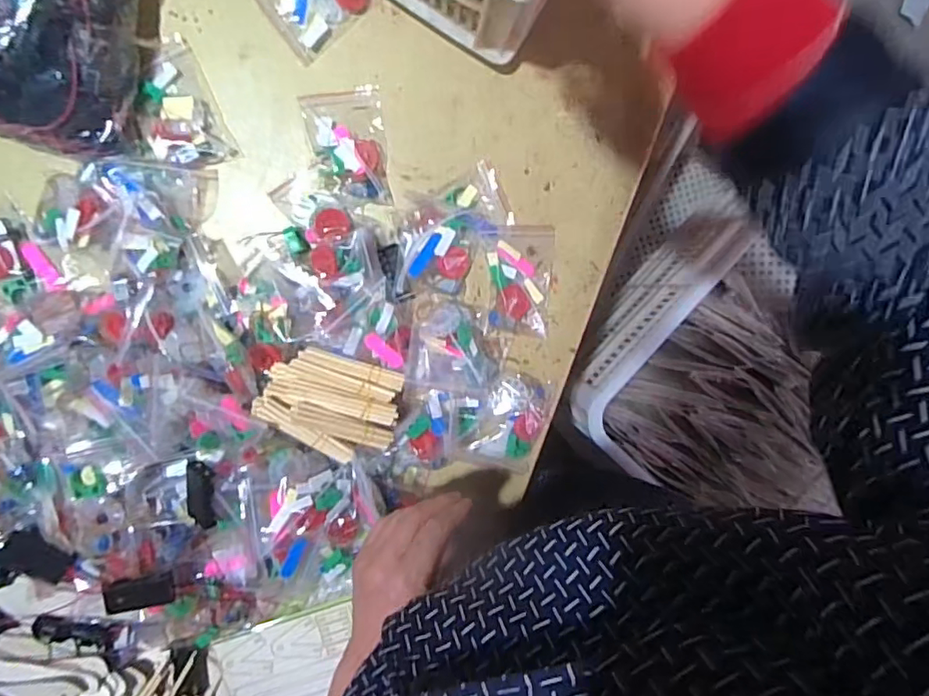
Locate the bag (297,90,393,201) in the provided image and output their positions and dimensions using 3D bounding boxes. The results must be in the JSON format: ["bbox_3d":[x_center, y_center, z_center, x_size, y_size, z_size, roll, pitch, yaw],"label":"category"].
[{"bbox_3d":[-0.113,-0.196,0.573,0.074,0.021,0.106,-9,98,-4],"label":"bag"}]

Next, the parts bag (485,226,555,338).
[{"bbox_3d":[0.059,-0.068,0.601,0.072,0.026,0.113,-2,98,-5],"label":"parts bag"}]

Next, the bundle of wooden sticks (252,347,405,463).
[{"bbox_3d":[-0.125,0.054,0.554,0.125,0.024,0.091,17,79,-18],"label":"bundle of wooden sticks"}]

